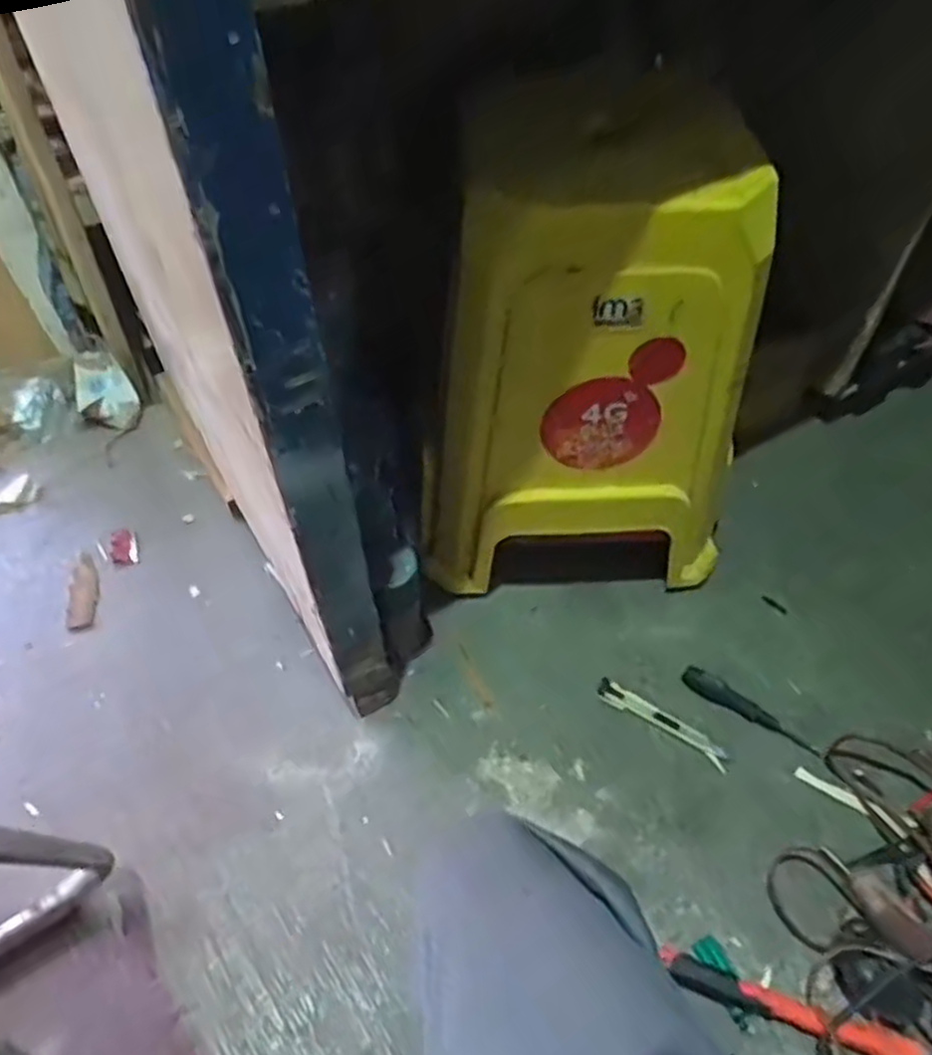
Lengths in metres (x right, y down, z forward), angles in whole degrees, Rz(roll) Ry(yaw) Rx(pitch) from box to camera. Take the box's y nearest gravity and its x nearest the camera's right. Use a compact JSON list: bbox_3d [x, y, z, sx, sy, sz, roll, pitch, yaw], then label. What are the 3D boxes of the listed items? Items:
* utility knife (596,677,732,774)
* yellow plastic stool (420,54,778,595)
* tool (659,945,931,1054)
[{"bbox_3d":[0.218,0.215,0.835,0.156,0.010,0.028,27,56,18],"label":"utility knife"},{"bbox_3d":[0.130,-0.191,0.816,0.350,0.473,0.277,-1,53,-4],"label":"yellow plastic stool"},{"bbox_3d":[0.279,0.418,0.656,0.218,0.020,0.025,17,54,11],"label":"tool"}]

